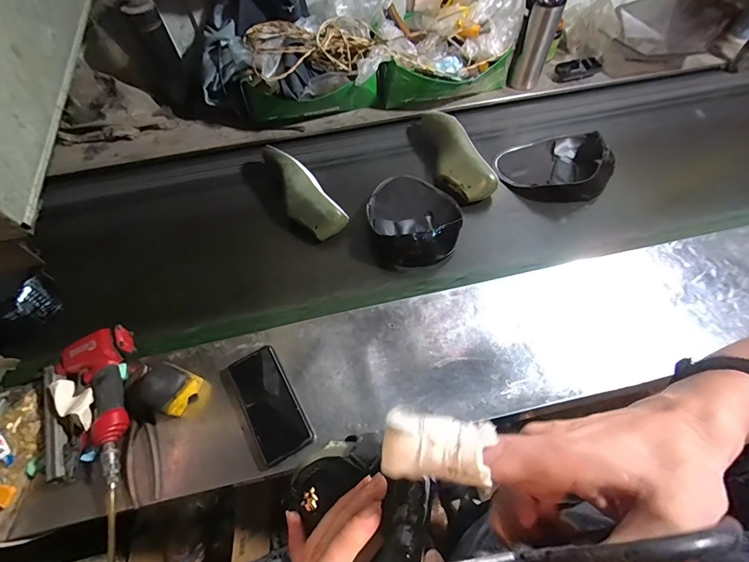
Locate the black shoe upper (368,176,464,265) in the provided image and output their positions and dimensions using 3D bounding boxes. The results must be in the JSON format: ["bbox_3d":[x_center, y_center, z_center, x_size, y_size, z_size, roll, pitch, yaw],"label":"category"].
[{"bbox_3d":[0.082,-0.144,0.771,0.185,0.065,0.238,-3,63,0],"label":"black shoe upper"}]

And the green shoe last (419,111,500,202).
[{"bbox_3d":[0.167,-0.283,0.832,0.086,0.088,0.249,-28,66,-13],"label":"green shoe last"}]

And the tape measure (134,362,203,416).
[{"bbox_3d":[-0.319,0.159,0.564,0.082,0.064,0.070,21,66,11],"label":"tape measure"}]

